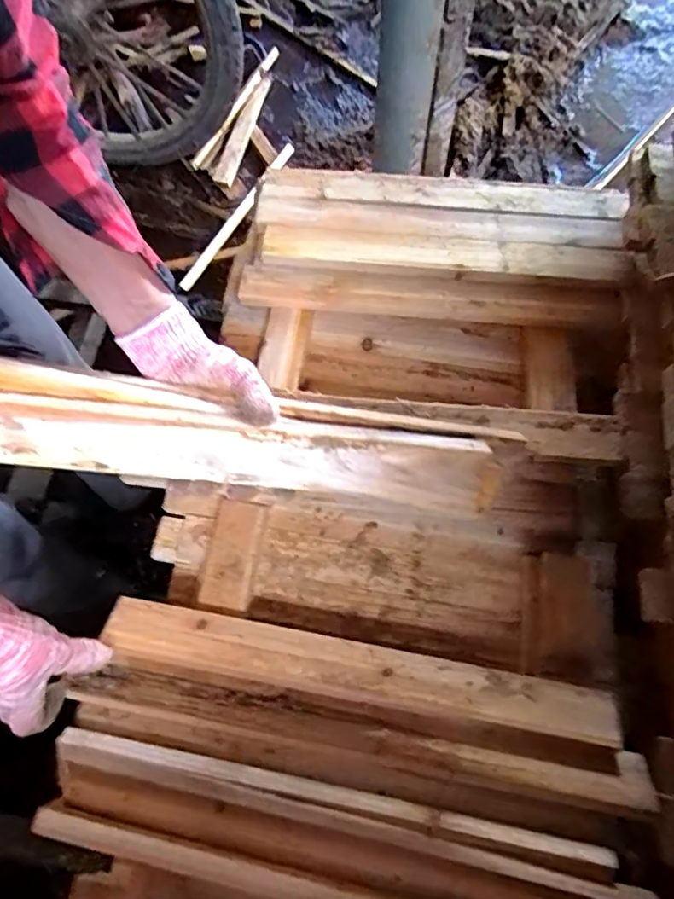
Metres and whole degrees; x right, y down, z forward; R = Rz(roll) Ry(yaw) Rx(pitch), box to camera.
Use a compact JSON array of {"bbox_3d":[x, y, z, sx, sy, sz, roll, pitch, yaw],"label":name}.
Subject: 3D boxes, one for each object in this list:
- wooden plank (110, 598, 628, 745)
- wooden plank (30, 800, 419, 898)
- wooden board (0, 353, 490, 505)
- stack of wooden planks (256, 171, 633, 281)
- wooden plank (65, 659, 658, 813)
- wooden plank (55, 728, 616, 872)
[{"bbox_3d":[0.016,0.215,0.558,0.484,0.018,0.063,8,68,4],"label":"wooden plank"},{"bbox_3d":[-0.022,0.362,0.468,0.468,0.021,0.031,12,68,5],"label":"wooden plank"},{"bbox_3d":[-0.142,-0.015,0.439,0.513,0.044,0.083,8,67,-8],"label":"wooden board"},{"bbox_3d":[0.134,-0.304,0.765,0.467,0.025,0.156,4,68,2],"label":"stack of wooden planks"},{"bbox_3d":[0.016,0.268,0.532,0.526,0.022,0.053,9,68,4],"label":"wooden plank"},{"bbox_3d":[-0.010,0.300,0.502,0.473,0.017,0.026,10,68,5],"label":"wooden plank"}]

